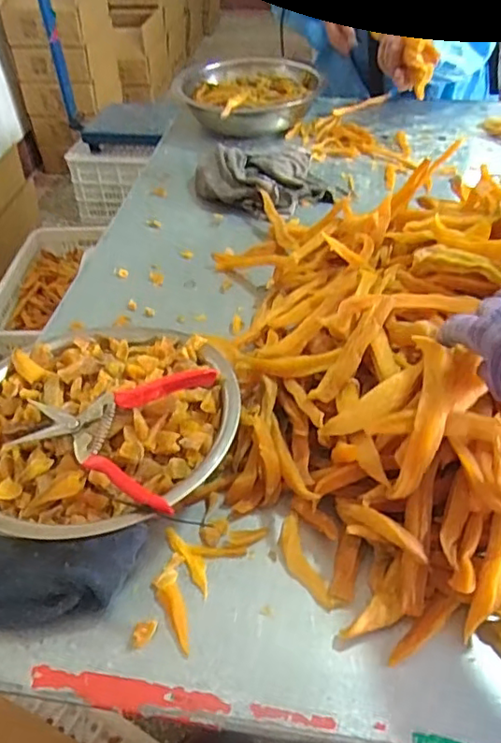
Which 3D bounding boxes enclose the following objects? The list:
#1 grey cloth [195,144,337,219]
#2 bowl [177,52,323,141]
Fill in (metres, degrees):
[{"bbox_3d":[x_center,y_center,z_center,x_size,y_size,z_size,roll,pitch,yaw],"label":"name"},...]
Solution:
[{"bbox_3d":[0.027,-0.314,0.952,0.199,0.060,0.184,-19,47,-17],"label":"grey cloth"},{"bbox_3d":[-0.005,-0.556,1.179,0.260,0.080,0.271,-1,44,1],"label":"bowl"}]

